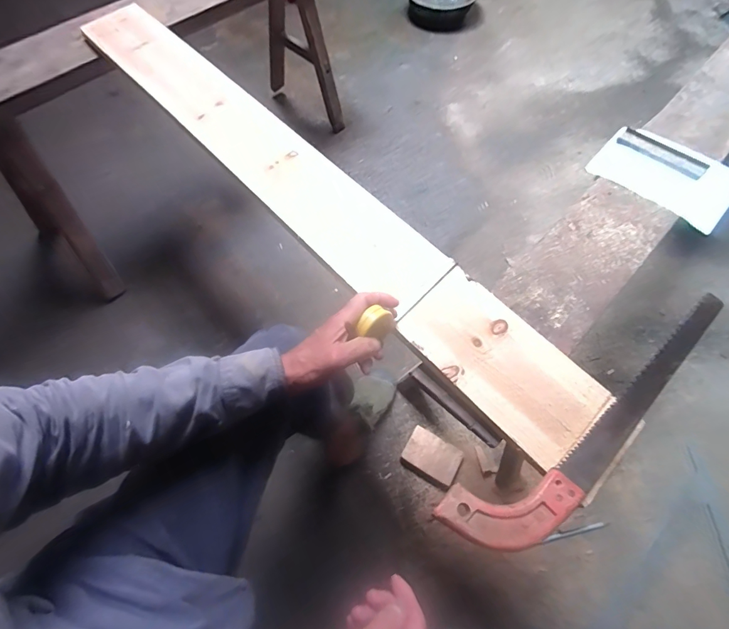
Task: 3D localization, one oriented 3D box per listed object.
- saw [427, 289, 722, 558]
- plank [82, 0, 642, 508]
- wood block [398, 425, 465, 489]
[{"bbox_3d":[0.294,0.113,0.457,0.477,0.041,0.082,-31,66,-16],"label":"saw"},{"bbox_3d":[-0.116,-0.213,0.614,0.135,0.018,1.112,-40,71,-16],"label":"plank"},{"bbox_3d":[0.151,0.323,0.888,0.120,0.025,0.091,28,65,14],"label":"wood block"}]

